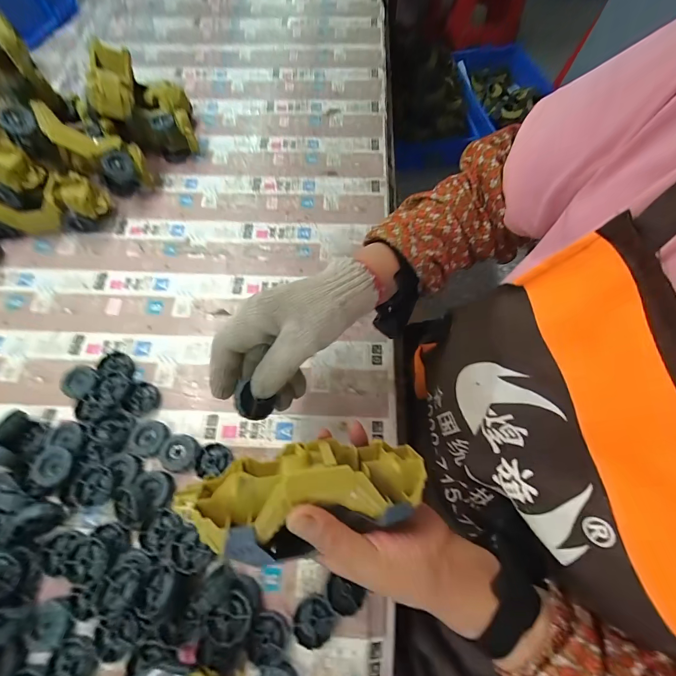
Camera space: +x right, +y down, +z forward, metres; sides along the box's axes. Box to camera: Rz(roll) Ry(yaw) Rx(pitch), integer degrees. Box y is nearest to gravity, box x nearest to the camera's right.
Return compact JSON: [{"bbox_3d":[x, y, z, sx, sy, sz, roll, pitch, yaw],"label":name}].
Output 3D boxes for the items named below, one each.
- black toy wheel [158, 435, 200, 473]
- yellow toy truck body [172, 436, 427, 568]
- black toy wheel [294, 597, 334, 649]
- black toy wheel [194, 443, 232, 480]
[{"bbox_3d":[-0.172,0.126,0.367,0.042,0.016,0.037,4,69,1],"label":"black toy wheel"},{"bbox_3d":[-0.020,0.114,0.247,0.171,0.052,0.071,-7,68,-12],"label":"yellow toy truck body"},{"bbox_3d":[-0.022,0.257,0.304,0.035,0.008,0.034,0,68,0],"label":"black toy wheel"},{"bbox_3d":[-0.133,0.133,0.363,0.034,0.012,0.035,0,68,0],"label":"black toy wheel"}]

